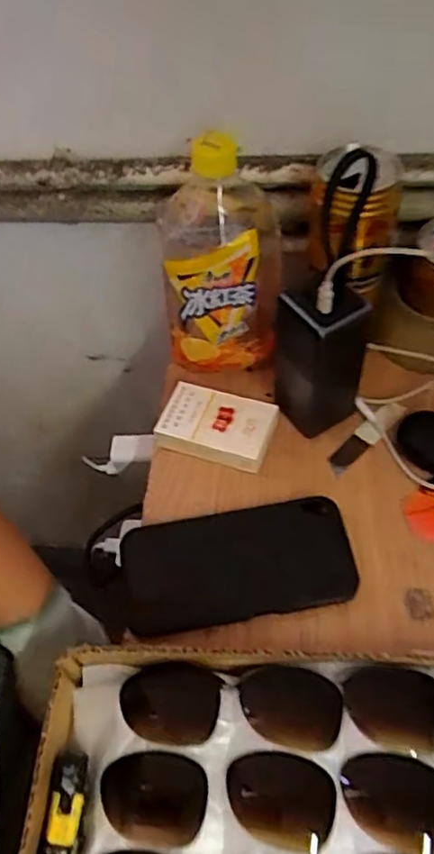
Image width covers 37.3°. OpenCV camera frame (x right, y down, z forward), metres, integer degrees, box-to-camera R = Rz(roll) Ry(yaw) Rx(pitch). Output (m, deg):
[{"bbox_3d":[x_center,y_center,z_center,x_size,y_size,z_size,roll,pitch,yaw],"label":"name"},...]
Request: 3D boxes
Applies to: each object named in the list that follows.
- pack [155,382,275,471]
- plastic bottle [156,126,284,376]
[{"bbox_3d":[-0.001,0.000,0.538,0.092,0.029,0.058,14,56,14],"label":"pack"},{"bbox_3d":[0.003,-0.139,0.521,0.098,0.192,0.090,-1,54,3],"label":"plastic bottle"}]

